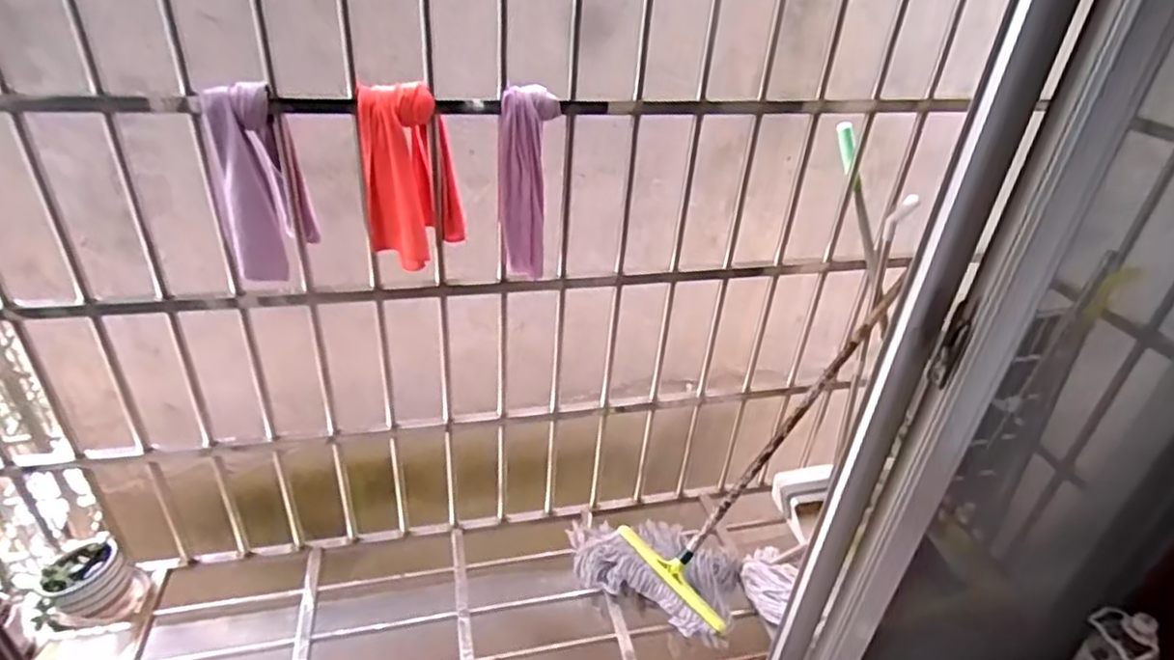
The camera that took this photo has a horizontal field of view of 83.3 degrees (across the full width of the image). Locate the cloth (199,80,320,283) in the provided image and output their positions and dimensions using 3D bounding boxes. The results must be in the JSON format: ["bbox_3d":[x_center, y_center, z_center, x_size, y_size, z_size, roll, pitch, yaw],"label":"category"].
[{"bbox_3d":[-0.523,-0.231,1.069,0.132,0.298,0.069,-8,34,-19],"label":"cloth"}]

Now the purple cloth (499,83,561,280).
[{"bbox_3d":[-0.105,-0.251,1.160,0.096,0.320,0.068,3,32,-2],"label":"purple cloth"}]

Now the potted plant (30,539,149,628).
[{"bbox_3d":[-1.002,0.516,1.343,0.170,0.111,0.135,-14,37,-27],"label":"potted plant"}]

